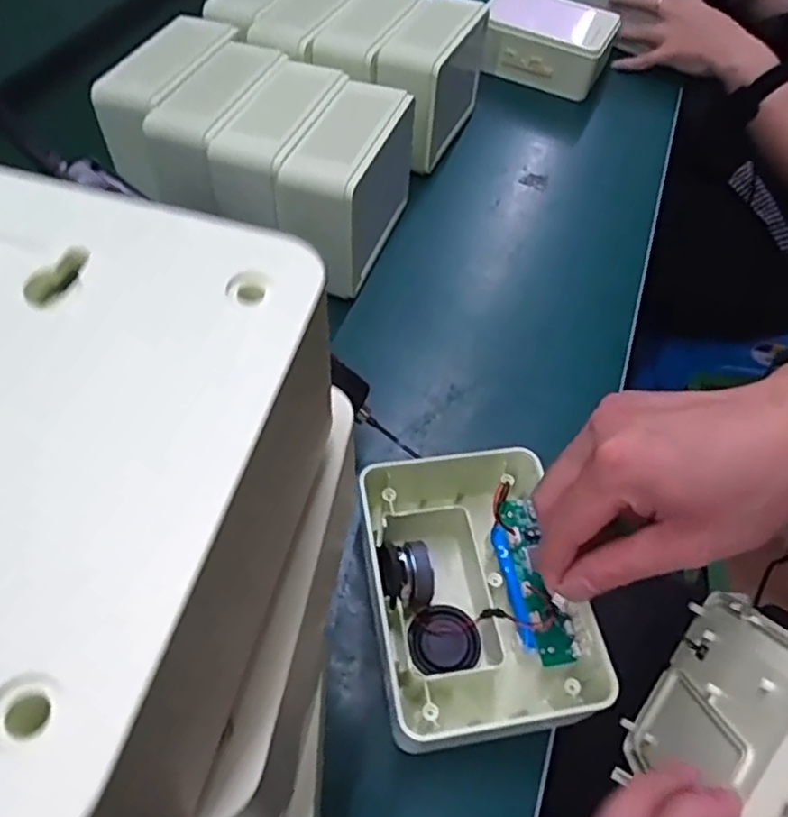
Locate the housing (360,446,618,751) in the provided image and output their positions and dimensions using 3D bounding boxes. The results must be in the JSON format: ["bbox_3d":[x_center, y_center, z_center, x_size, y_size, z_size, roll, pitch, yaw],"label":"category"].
[{"bbox_3d":[0.040,0.094,0.355,0.105,0.053,0.154,-8,55,-9],"label":"housing"}]

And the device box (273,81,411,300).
[{"bbox_3d":[-0.030,-0.170,0.493,0.066,0.098,0.146,18,55,9],"label":"device box"}]

